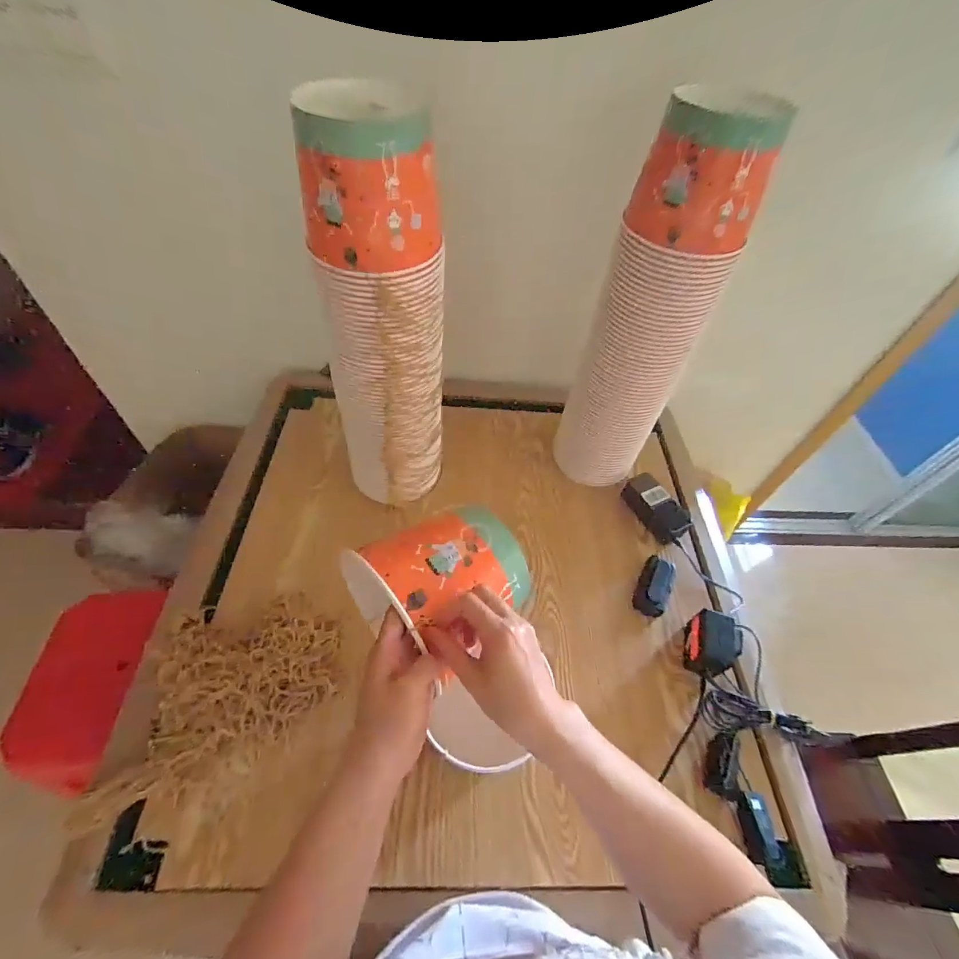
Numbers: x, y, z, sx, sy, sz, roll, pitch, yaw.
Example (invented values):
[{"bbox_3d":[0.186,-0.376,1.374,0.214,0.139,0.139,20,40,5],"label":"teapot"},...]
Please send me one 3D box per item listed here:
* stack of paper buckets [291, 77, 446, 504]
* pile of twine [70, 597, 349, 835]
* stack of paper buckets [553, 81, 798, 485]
[{"bbox_3d":[-0.125,-0.171,0.630,0.150,0.551,0.134,-8,54,-13],"label":"stack of paper buckets"},{"bbox_3d":[-0.341,0.278,0.607,0.302,0.055,0.213,-9,54,-14],"label":"pile of twine"},{"bbox_3d":[0.250,-0.214,0.712,0.163,0.585,0.129,24,53,12],"label":"stack of paper buckets"}]

